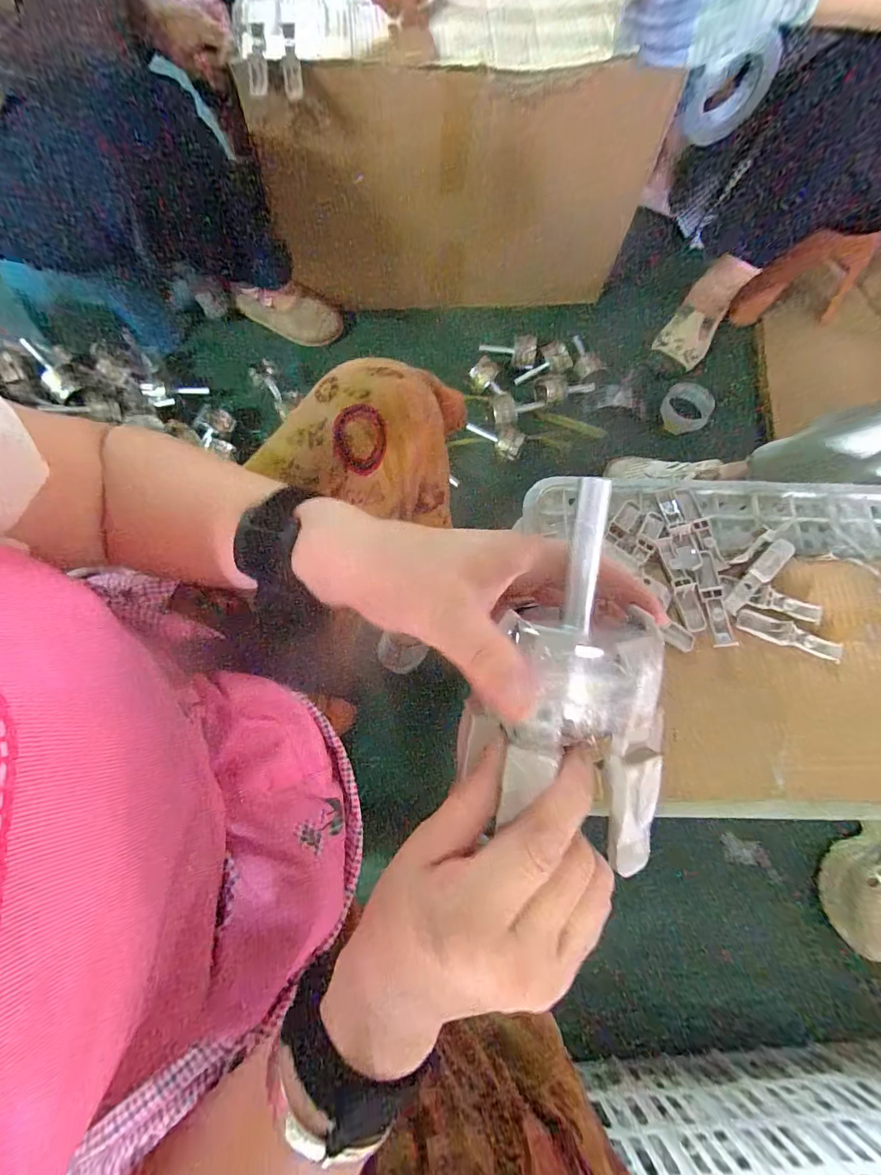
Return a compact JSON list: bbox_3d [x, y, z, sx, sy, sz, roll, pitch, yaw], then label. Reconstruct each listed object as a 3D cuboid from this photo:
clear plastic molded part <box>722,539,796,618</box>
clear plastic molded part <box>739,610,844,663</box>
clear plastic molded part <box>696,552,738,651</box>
[{"bbox_3d":[0.310,-0.010,0.445,0.101,0.008,0.020,-42,79,-12],"label":"clear plastic molded part"},{"bbox_3d":[0.336,0.047,0.441,0.097,0.013,0.023,16,74,3],"label":"clear plastic molded part"},{"bbox_3d":[0.263,0.010,0.438,0.020,0.010,0.094,-4,74,-3],"label":"clear plastic molded part"}]

